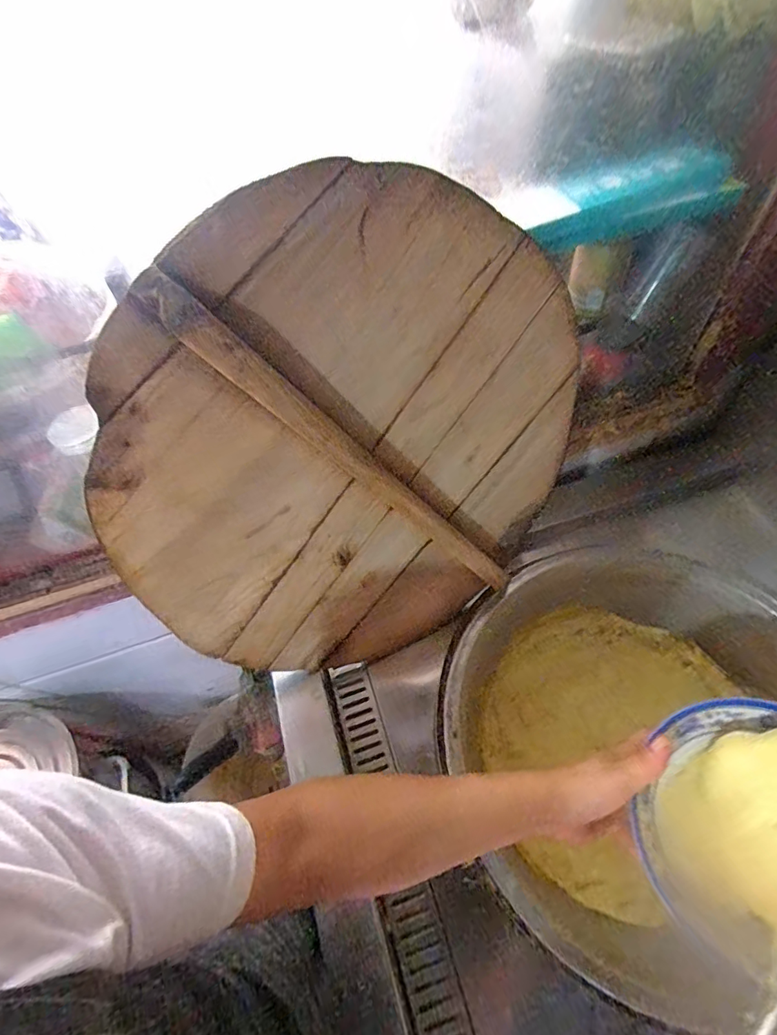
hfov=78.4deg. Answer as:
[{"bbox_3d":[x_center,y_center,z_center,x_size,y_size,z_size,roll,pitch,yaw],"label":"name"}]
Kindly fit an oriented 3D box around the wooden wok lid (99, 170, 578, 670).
[{"bbox_3d":[-0.020,-0.043,0.525,0.505,0.533,0.036,4,28,-29],"label":"wooden wok lid"}]

